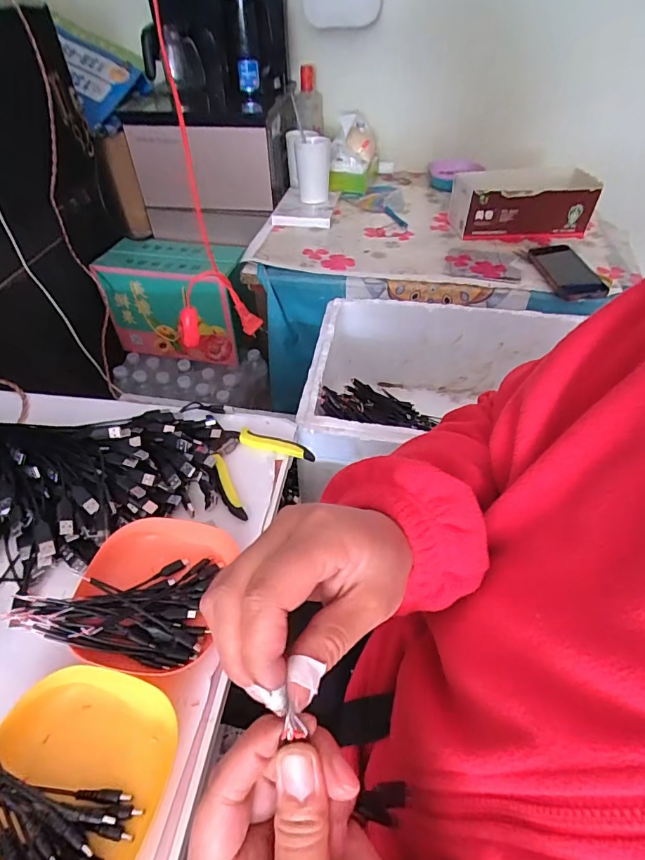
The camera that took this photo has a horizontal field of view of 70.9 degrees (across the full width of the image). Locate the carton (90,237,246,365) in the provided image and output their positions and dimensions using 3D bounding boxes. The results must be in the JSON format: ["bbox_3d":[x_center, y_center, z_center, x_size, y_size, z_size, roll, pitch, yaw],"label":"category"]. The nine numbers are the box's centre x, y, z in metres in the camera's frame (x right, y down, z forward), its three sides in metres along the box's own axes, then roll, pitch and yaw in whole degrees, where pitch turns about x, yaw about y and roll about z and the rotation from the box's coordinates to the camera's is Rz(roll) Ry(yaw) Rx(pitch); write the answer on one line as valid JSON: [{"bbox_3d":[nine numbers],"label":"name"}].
[{"bbox_3d":[-0.344,-0.314,1.120,0.322,0.238,0.162,11,48,11],"label":"carton"}]

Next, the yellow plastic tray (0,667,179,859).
[{"bbox_3d":[-0.181,0.256,0.330,0.125,0.033,0.141,9,47,10],"label":"yellow plastic tray"}]

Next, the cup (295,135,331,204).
[{"bbox_3d":[-0.020,-0.577,1.004,0.074,0.118,0.072,0,46,0],"label":"cup"}]

